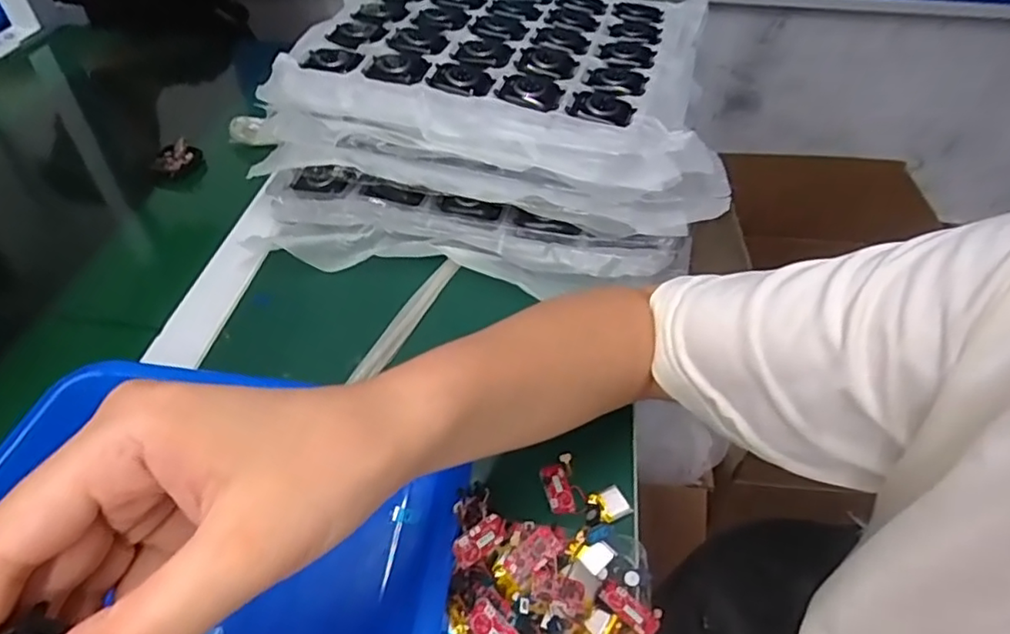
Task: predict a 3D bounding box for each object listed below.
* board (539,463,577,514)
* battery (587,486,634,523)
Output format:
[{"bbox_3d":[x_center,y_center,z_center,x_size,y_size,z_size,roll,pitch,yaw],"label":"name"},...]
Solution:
[{"bbox_3d":[0.031,0.100,0.355,0.016,0.004,0.030,-11,48,-11],"label":"board"},{"bbox_3d":[0.060,0.107,0.348,0.019,0.004,0.018,-22,53,-22],"label":"battery"}]

